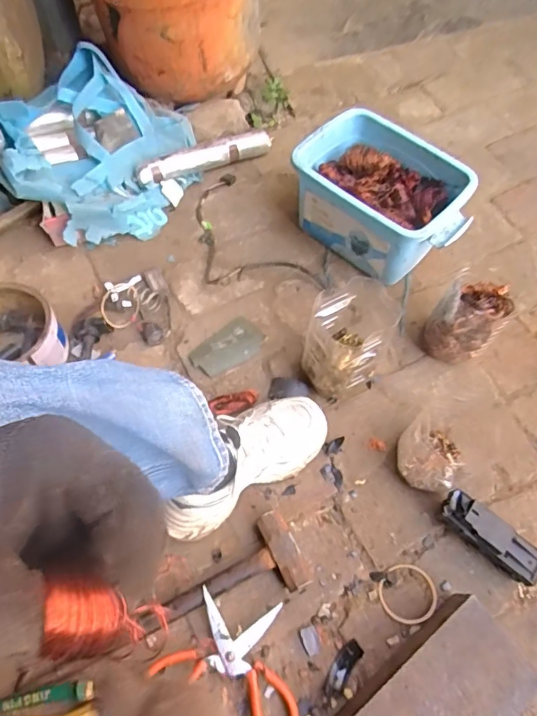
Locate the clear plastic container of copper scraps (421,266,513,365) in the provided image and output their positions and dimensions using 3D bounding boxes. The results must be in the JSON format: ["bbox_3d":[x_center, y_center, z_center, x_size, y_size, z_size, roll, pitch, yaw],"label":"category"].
[{"bbox_3d":[0.298,-0.052,0.778,0.094,0.117,0.092,1,63,-1],"label":"clear plastic container of copper scraps"}]

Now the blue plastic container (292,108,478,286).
[{"bbox_3d":[0.188,-0.260,0.861,0.280,0.149,0.188,37,67,16],"label":"blue plastic container"}]

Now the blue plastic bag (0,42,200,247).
[{"bbox_3d":[-0.311,-0.370,0.930,0.300,0.174,0.333,32,66,14],"label":"blue plastic bag"}]

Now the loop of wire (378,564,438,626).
[{"bbox_3d":[0.179,0.301,0.654,0.072,0.010,0.070,-3,58,4],"label":"loop of wire"}]

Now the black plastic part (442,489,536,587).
[{"bbox_3d":[0.288,0.232,0.666,0.136,0.052,0.045,37,68,16],"label":"black plastic part"}]

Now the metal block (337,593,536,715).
[{"bbox_3d":[0.188,0.388,0.577,0.211,0.060,0.124,-35,69,-18],"label":"metal block"}]

